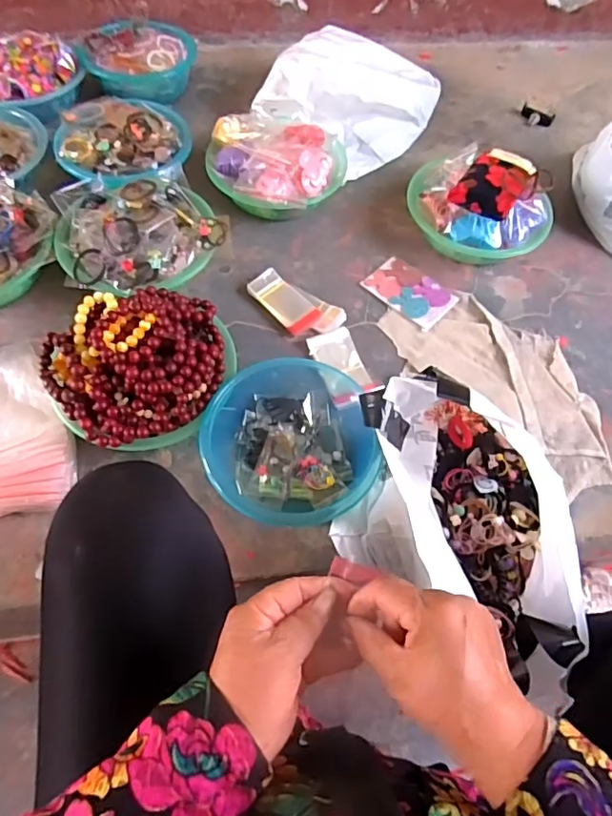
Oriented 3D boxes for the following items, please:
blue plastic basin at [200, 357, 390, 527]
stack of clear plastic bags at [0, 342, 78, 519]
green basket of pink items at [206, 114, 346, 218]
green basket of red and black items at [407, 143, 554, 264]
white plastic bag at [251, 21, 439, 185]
[{"bbox_3d":[-0.012,0.029,0.723,0.220,0.080,0.240,2,61,-3],"label":"blue plastic basin"},{"bbox_3d":[-0.386,0.025,0.711,0.142,0.071,0.244,-17,62,-13],"label":"stack of clear plastic bags"},{"bbox_3d":[-0.050,-0.423,0.956,0.223,0.106,0.209,2,61,-3],"label":"green basket of pink items"},{"bbox_3d":[0.294,-0.348,0.921,0.238,0.141,0.213,29,63,13],"label":"green basket of red and black items"},{"bbox_3d":[0.093,-0.609,1.057,0.284,0.135,0.306,23,62,8],"label":"white plastic bag"}]

